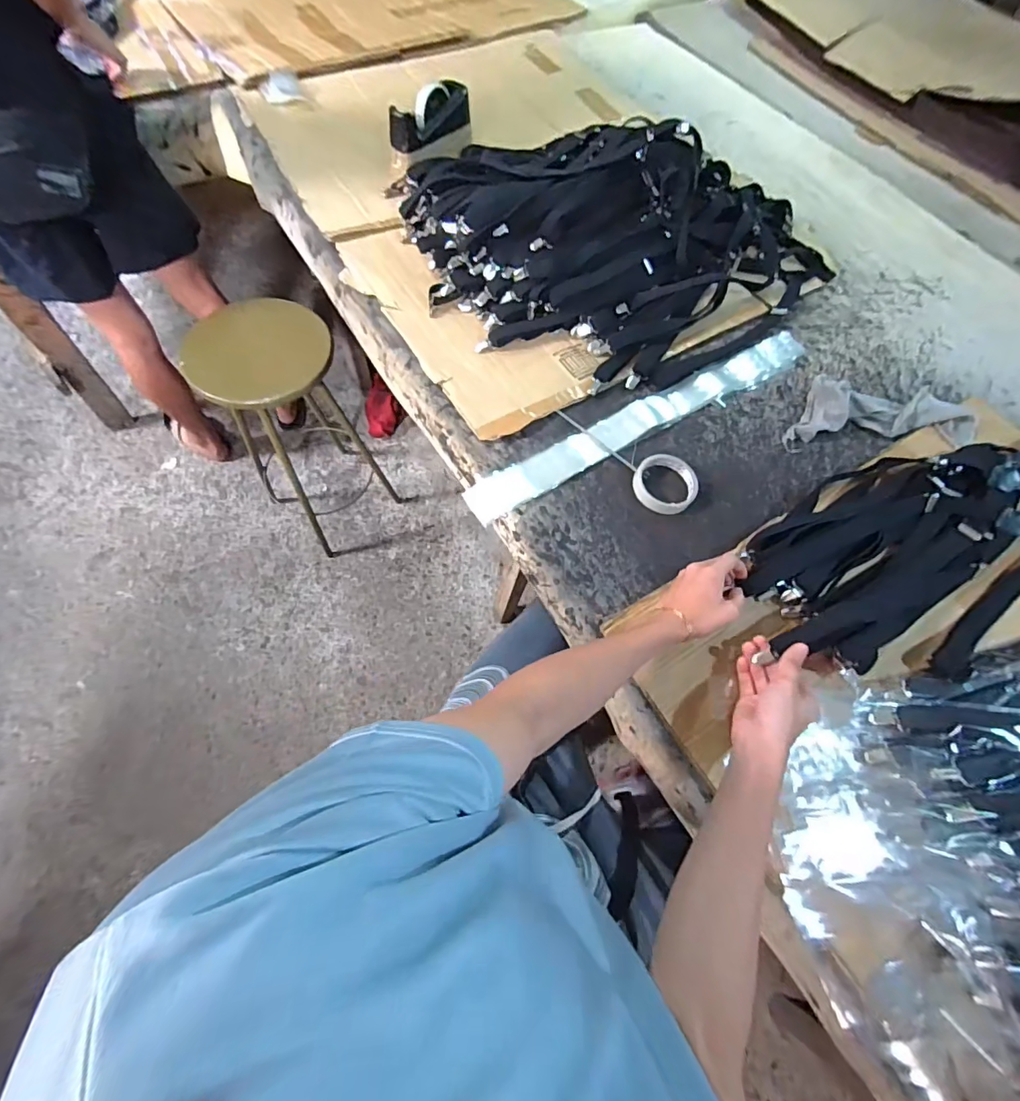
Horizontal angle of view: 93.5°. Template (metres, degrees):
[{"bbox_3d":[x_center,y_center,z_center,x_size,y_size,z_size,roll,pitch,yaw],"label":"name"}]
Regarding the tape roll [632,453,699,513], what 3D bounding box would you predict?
[{"bbox_3d":[0.222,-0.095,0.687,0.088,0.019,0.087,1,65,-3],"label":"tape roll"}]

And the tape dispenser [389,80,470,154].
[{"bbox_3d":[-0.154,-0.845,0.933,0.056,0.060,0.185,38,68,14],"label":"tape dispenser"}]

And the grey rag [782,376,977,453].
[{"bbox_3d":[0.575,-0.222,0.761,0.296,0.045,0.132,0,66,-4],"label":"grey rag"}]

